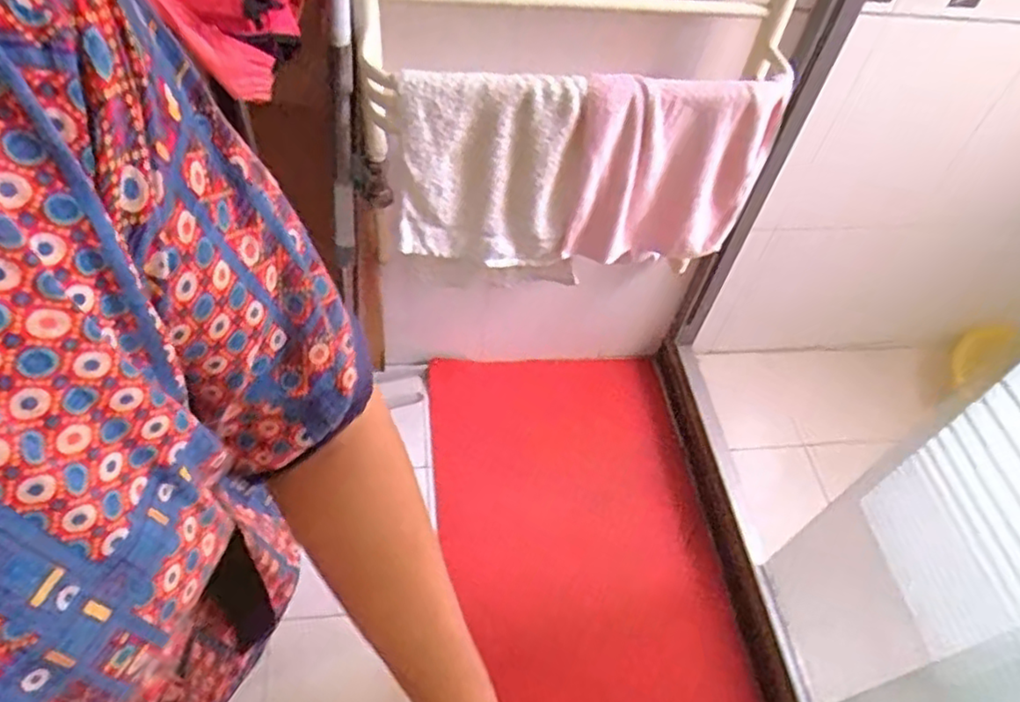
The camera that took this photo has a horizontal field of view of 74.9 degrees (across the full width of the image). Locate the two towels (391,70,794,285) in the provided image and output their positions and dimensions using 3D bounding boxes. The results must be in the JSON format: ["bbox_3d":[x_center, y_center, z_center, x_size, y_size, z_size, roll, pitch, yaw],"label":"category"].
[{"bbox_3d":[0.108,-0.251,1.016,0.549,0.346,0.097,5,53,-2],"label":"two towels"}]

